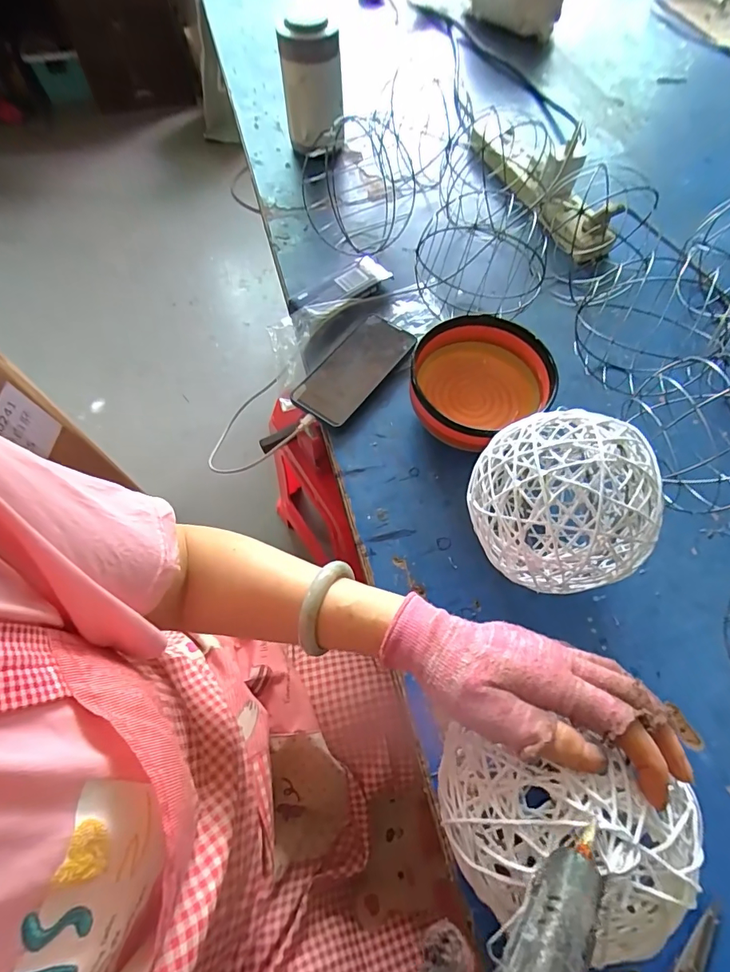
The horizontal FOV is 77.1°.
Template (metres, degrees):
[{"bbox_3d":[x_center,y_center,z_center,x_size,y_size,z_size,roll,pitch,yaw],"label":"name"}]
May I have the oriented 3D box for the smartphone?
[{"bbox_3d":[-0.013,-0.143,0.555,0.075,0.015,0.163,36,68,14],"label":"smartphone"}]

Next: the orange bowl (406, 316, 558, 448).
[{"bbox_3d":[0.121,-0.109,0.514,0.158,0.074,0.144,-36,71,-18],"label":"orange bowl"}]

